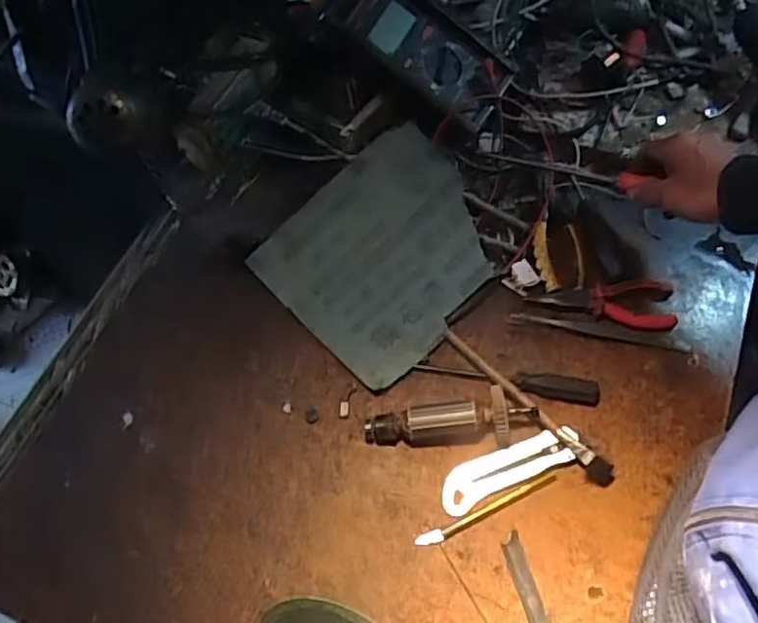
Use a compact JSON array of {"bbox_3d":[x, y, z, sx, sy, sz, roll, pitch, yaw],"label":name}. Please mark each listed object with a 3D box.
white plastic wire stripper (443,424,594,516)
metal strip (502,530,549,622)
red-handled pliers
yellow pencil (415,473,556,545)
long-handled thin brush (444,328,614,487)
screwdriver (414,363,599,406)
[{"bbox_3d":[0.116,0.136,0.540,0.130,0.010,0.037,-20,64,-6],"label":"white plastic wire stripper"},{"bbox_3d":[0.118,0.219,0.505,0.015,0.004,0.073,-16,64,-4],"label":"metal strip"},{"bbox_3d":[0.220,-0.009,0.611,0.137,0.014,0.051,1,64,4],"label":"red-handled pliers"},{"bbox_3d":[0.092,0.170,0.529,0.131,0.008,0.011,-23,65,-8],"label":"yellow pencil"},{"bbox_3d":[0.134,0.080,0.565,0.018,0.018,0.194,-40,68,-15],"label":"long-handled thin brush"},{"bbox_3d":[0.119,0.062,0.579,0.164,0.019,0.027,7,65,7],"label":"screwdriver"}]

